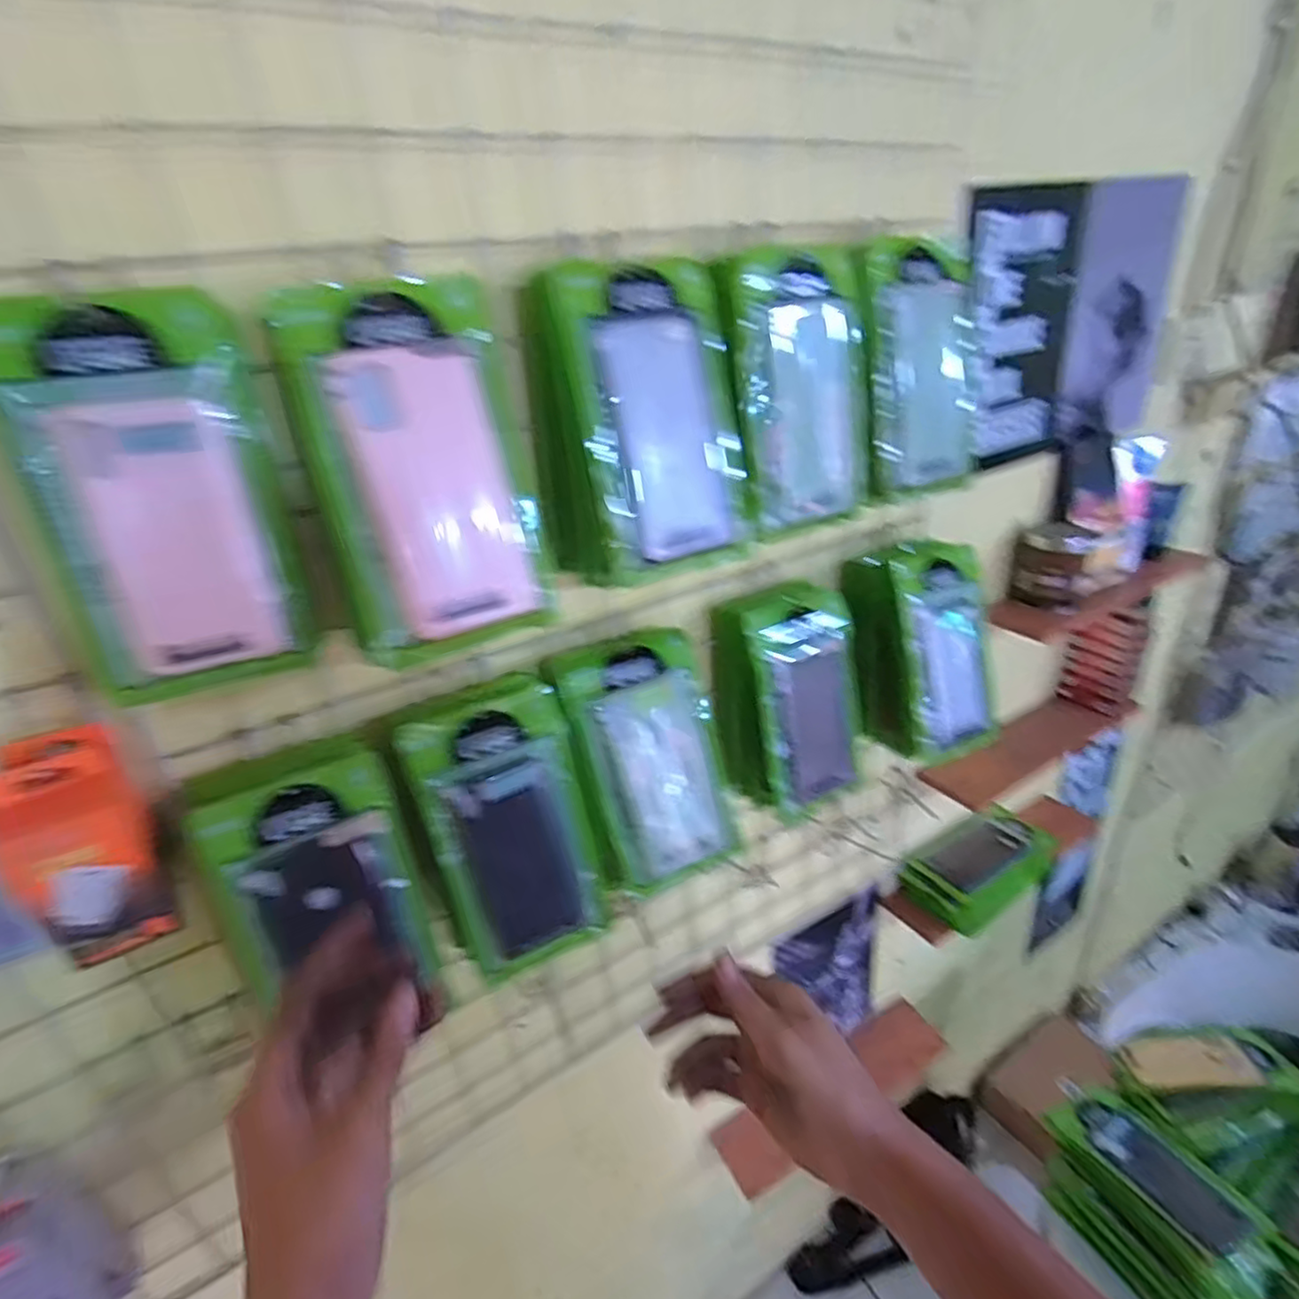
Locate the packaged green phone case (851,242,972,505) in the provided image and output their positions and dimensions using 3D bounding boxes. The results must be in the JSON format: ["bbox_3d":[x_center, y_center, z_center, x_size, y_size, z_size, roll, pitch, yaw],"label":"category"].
[{"bbox_3d":[0.239,-0.242,0.601,0.139,0.206,0.019,-23,19,-25],"label":"packaged green phone case"}]

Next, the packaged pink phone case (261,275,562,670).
[{"bbox_3d":[-0.130,-0.102,0.402,0.118,0.205,0.015,-16,11,-18],"label":"packaged pink phone case"}]

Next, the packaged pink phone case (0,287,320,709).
[{"bbox_3d":[-0.262,-0.077,0.376,0.118,0.204,0.030,-19,29,-26],"label":"packaged pink phone case"}]

